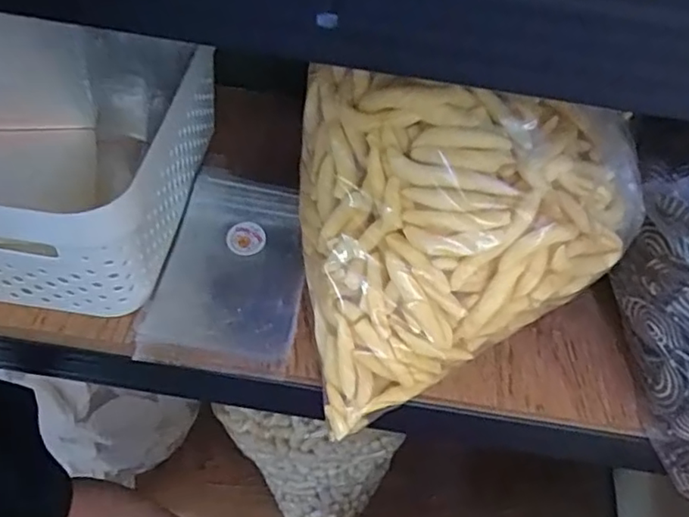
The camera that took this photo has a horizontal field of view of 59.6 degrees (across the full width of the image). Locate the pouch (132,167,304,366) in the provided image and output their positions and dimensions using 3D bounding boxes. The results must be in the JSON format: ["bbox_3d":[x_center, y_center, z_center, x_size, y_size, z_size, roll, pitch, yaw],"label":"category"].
[{"bbox_3d":[-0.084,0.004,0.447,0.102,0.016,0.162,4,52,-3],"label":"pouch"}]

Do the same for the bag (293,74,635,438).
[{"bbox_3d":[0.082,-0.017,0.382,0.204,0.168,0.159,-6,53,-10],"label":"bag"}]

